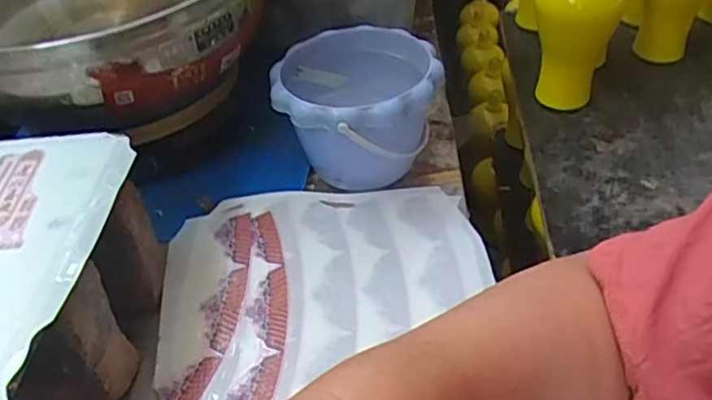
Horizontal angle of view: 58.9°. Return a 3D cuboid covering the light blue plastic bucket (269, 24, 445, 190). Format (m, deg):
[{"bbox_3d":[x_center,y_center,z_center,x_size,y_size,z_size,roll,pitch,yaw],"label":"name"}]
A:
[{"bbox_3d":[0.003,-0.079,0.603,0.142,0.115,0.147,-1,41,1],"label":"light blue plastic bucket"}]

